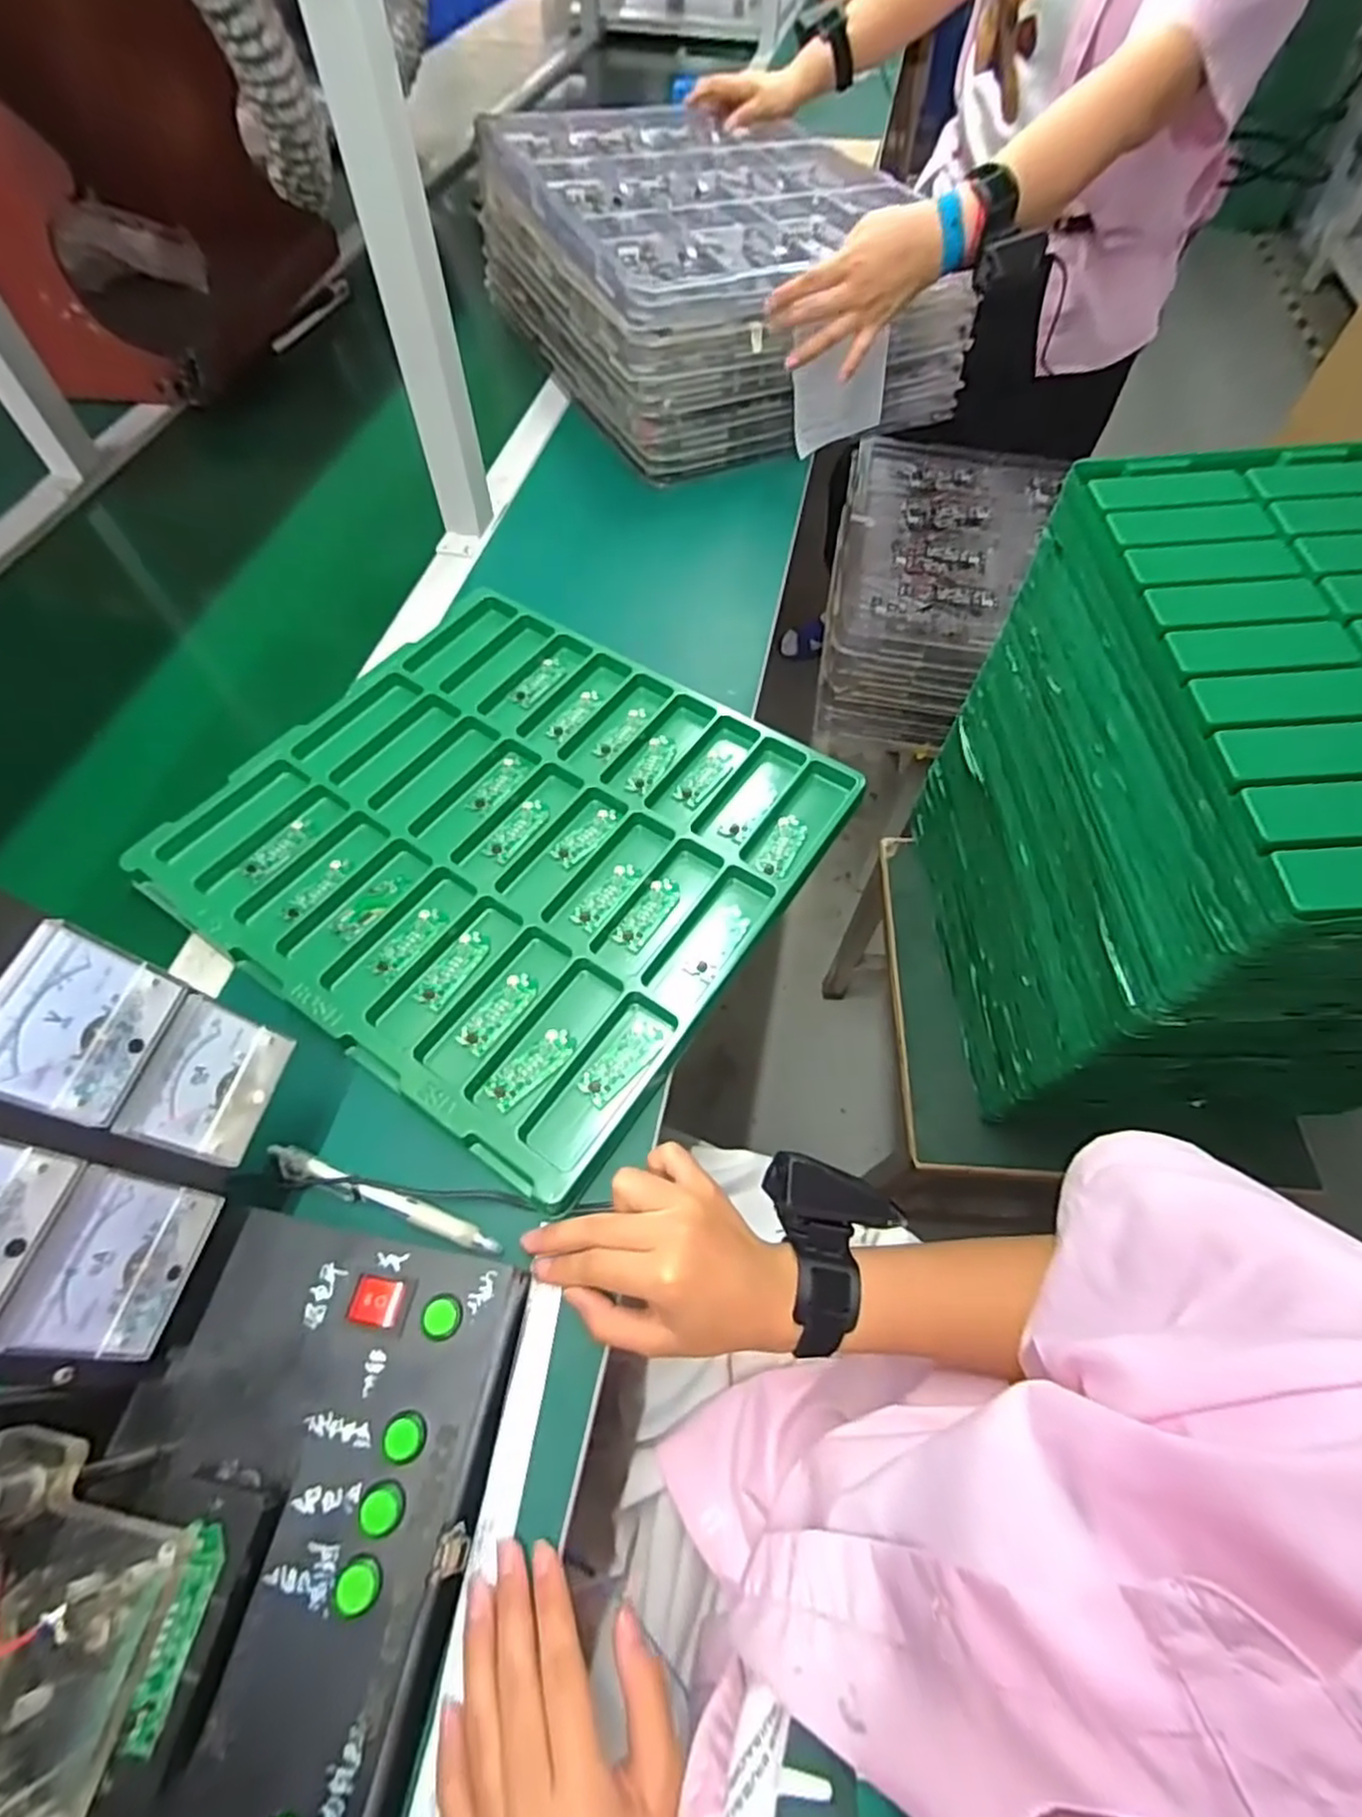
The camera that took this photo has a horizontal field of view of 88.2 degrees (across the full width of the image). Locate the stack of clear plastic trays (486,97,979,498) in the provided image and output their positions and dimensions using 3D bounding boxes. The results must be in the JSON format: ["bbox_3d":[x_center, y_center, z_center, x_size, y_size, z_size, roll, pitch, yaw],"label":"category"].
[{"bbox_3d":[0.025,-0.786,0.851,0.418,0.175,0.579,-22,62,-13],"label":"stack of clear plastic trays"}]

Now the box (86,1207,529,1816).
[{"bbox_3d":[-0.166,0.256,0.301,0.144,0.059,0.213,9,60,5],"label":"box"}]

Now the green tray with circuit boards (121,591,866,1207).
[{"bbox_3d":[-0.122,-0.061,0.508,0.380,0.027,0.364,31,64,16],"label":"green tray with circuit boards"}]

